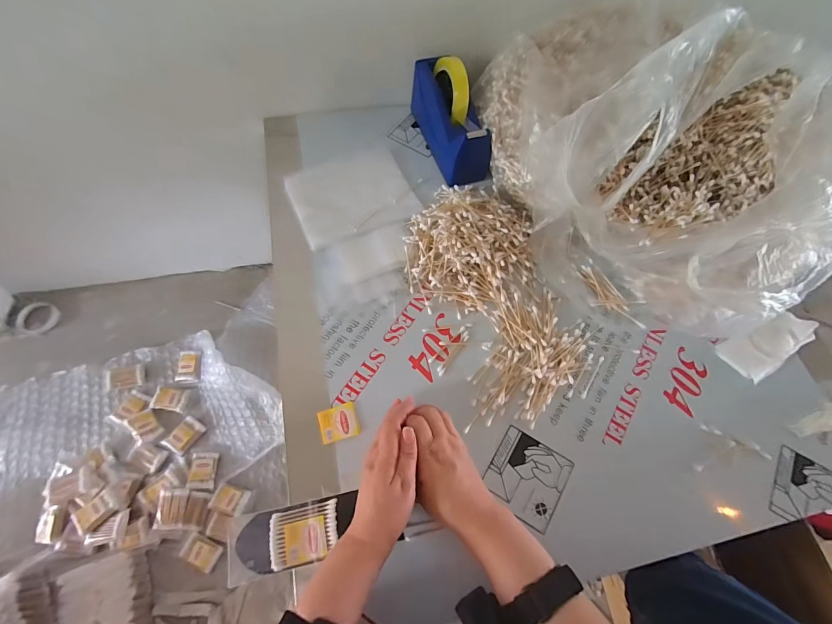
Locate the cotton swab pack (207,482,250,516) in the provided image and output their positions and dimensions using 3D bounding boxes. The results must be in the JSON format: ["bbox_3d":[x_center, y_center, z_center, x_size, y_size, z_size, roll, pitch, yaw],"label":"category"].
[{"bbox_3d":[-0.406,0.407,0.800,0.074,0.028,0.051,15,65,3],"label":"cotton swab pack"}]

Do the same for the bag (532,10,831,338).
[{"bbox_3d":[0.422,-0.200,0.531,0.377,0.190,0.426,42,72,14],"label":"bag"}]

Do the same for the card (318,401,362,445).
[{"bbox_3d":[-0.096,0.139,0.461,0.046,0.007,0.041,-16,69,-9],"label":"card"}]

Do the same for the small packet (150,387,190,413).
[{"bbox_3d":[-0.583,0.206,0.871,0.072,0.011,0.052,9,65,0],"label":"small packet"}]

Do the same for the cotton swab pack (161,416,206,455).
[{"bbox_3d":[-0.530,0.284,0.844,0.056,0.015,0.078,33,67,10],"label":"cotton swab pack"}]

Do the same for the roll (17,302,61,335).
[{"bbox_3d":[-0.966,0.017,0.939,0.102,0.023,0.083,12,65,1],"label":"roll"}]

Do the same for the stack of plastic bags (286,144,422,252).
[{"bbox_3d":[-0.106,-0.199,0.614,0.192,0.013,0.167,-22,70,-11],"label":"stack of plastic bags"}]

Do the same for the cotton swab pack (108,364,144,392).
[{"bbox_3d":[-0.702,0.159,0.886,0.080,0.015,0.050,-13,67,-10],"label":"cotton swab pack"}]

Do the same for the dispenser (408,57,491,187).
[{"bbox_3d":[0.063,-0.319,0.611,0.079,0.118,0.227,-15,68,-9],"label":"dispenser"}]

